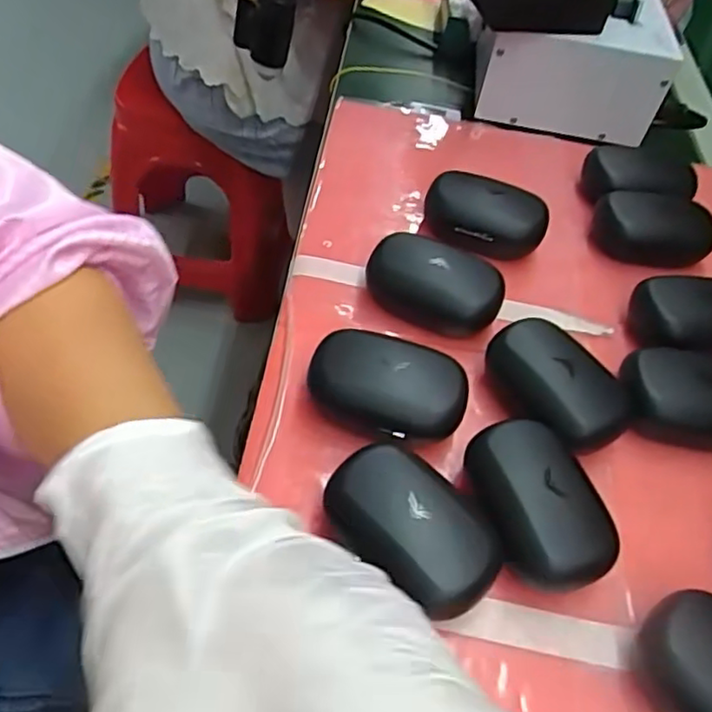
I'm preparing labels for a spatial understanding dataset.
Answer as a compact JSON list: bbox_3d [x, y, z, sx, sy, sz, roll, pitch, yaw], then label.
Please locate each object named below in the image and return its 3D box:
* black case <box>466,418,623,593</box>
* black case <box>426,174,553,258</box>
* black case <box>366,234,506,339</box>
[{"bbox_3d":[0.089,0.074,0.321,0.057,0.036,0.083,-13,53,-18],"label":"black case"},{"bbox_3d":[0.092,-0.098,0.458,0.083,0.031,0.050,21,51,6],"label":"black case"},{"bbox_3d":[0.049,-0.046,0.406,0.086,0.034,0.046,27,52,14],"label":"black case"}]

